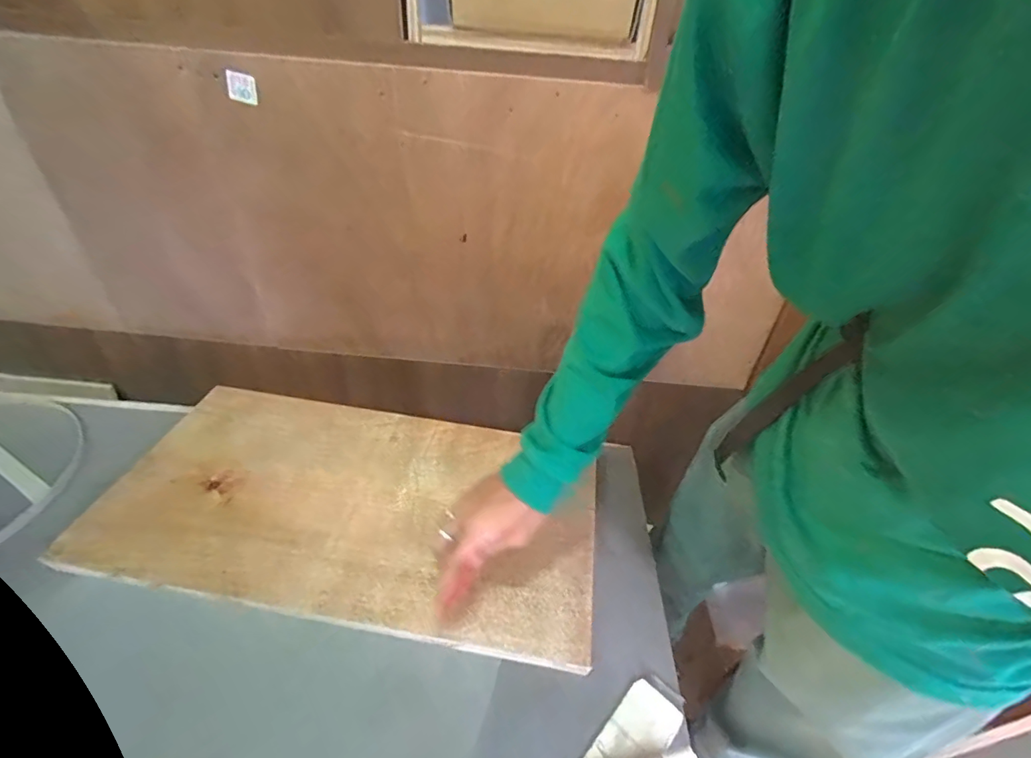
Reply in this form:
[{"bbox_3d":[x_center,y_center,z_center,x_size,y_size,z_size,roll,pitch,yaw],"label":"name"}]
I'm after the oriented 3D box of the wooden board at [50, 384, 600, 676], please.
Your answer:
[{"bbox_3d":[-0.199,0.150,0.607,0.587,0.018,0.309,9,40,3],"label":"wooden board"}]

